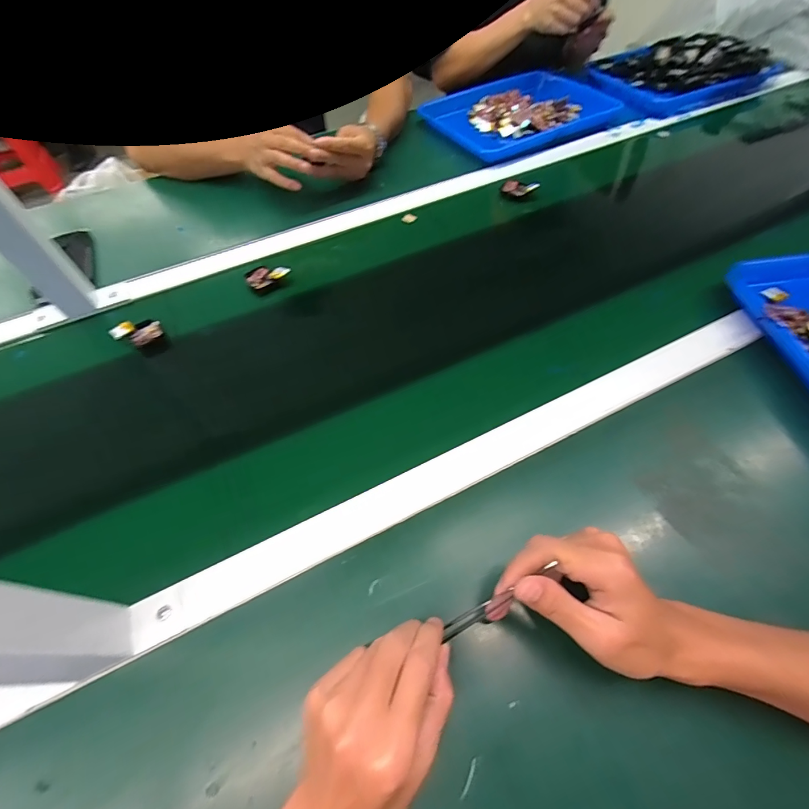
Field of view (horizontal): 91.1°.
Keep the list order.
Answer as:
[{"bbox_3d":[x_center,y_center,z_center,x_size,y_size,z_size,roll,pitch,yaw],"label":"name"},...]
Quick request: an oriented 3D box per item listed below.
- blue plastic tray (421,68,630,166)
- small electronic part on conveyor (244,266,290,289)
[{"bbox_3d":[0.243,-0.591,0.789,0.377,0.029,0.255,-32,61,-18],"label":"blue plastic tray"},{"bbox_3d":[-0.192,-0.181,0.558,0.059,0.019,0.034,-22,58,-12],"label":"small electronic part on conveyor"}]

